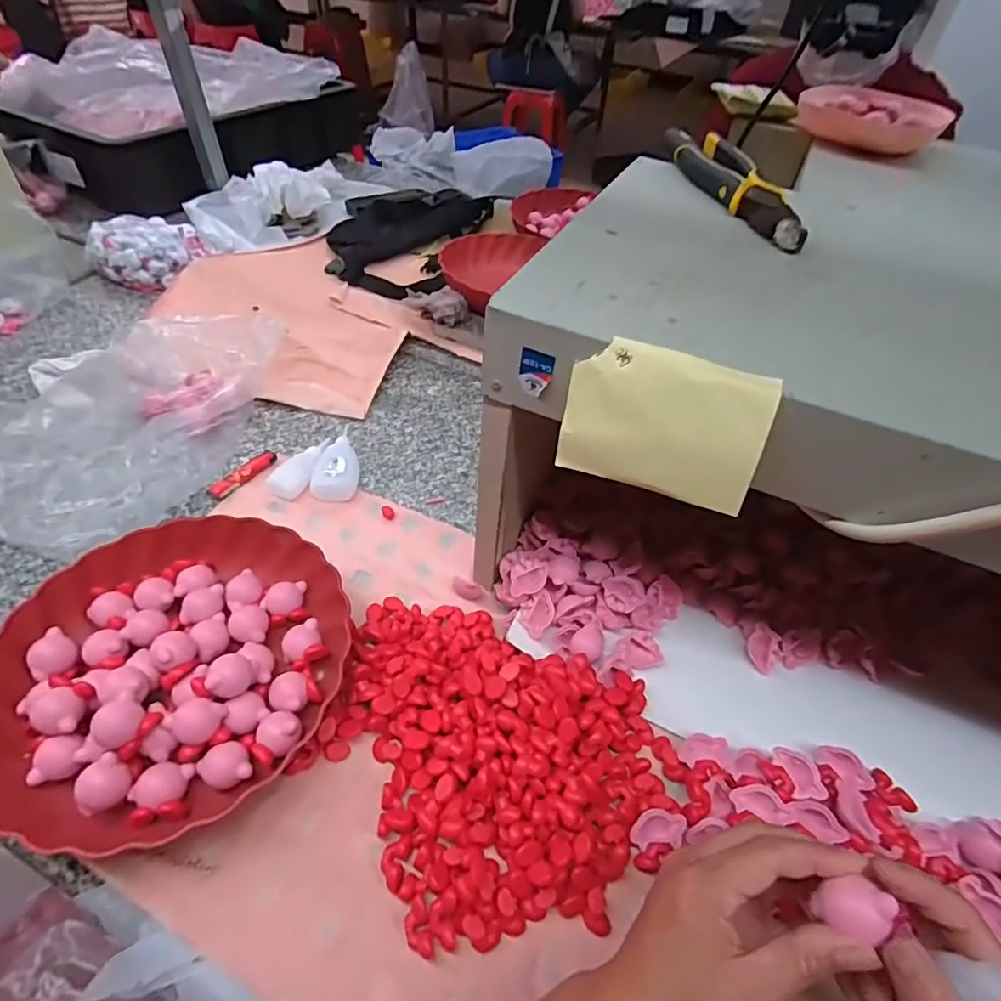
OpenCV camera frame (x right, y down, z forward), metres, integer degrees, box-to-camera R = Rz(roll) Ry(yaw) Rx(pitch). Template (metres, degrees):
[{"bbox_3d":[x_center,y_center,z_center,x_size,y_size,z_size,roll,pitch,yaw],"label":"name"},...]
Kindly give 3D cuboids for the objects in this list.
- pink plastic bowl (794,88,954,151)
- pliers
[{"bbox_3d":[0.398,-0.415,0.588,0.145,0.029,0.088,25,57,14],"label":"pink plastic bowl"},{"bbox_3d":[0.182,-0.247,0.420,0.046,0.024,0.202,-5,49,-9],"label":"pliers"}]

